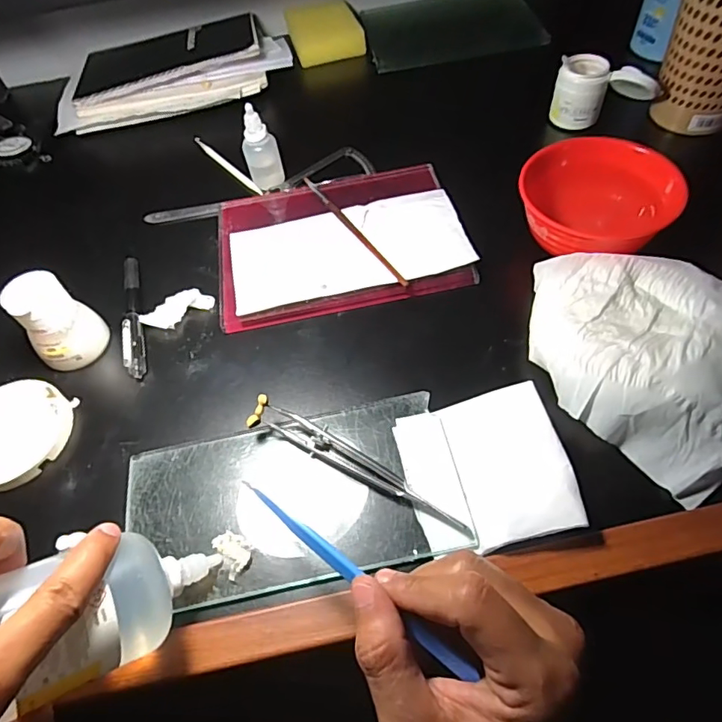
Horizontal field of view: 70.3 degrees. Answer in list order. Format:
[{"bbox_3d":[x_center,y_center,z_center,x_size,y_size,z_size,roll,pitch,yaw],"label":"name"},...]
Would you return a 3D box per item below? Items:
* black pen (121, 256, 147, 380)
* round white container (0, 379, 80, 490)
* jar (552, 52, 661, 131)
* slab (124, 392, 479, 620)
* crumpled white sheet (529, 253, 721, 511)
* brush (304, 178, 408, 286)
[{"bbox_3d":[-0.180,-0.040,0.404,0.012,0.014,0.124,-16,58,-5],"label":"black pen"},{"bbox_3d":[-0.241,0.050,0.353,0.075,0.016,0.076,-2,57,4],"label":"round white container"},{"bbox_3d":[0.223,-0.248,0.476,0.085,0.050,0.043,15,60,14],"label":"jar"},{"bbox_3d":[-0.041,0.083,0.310,0.197,0.012,0.103,-12,57,-2],"label":"slab"},{"bbox_3d":[0.175,-0.012,0.326,0.125,0.039,0.167,-36,62,-17],"label":"crumpled white sheet"},{"bbox_3d":[-0.009,-0.112,0.424,0.008,0.004,0.160,-28,60,-13],"label":"brush"}]

